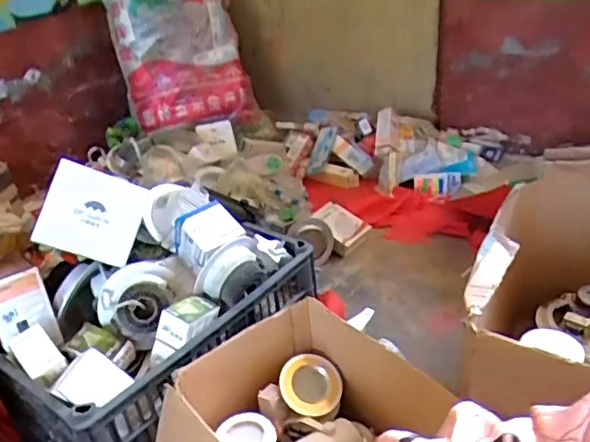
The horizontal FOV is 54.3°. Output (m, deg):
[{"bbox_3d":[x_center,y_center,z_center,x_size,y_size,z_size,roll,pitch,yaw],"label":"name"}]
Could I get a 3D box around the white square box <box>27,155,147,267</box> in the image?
[{"bbox_3d":[-0.316,-0.011,0.906,0.147,0.135,0.033,21,-11,-27],"label":"white square box"}]

